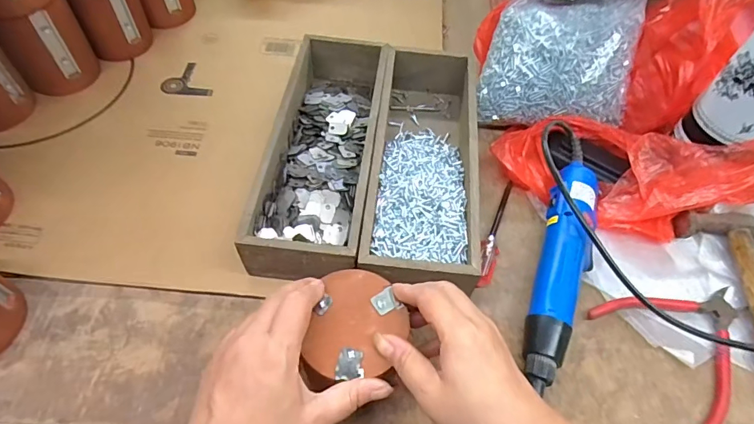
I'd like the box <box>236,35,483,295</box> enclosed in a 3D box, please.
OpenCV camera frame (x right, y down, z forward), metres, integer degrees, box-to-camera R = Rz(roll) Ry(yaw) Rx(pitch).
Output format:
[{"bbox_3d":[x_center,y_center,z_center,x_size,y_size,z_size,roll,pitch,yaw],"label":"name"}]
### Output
[{"bbox_3d":[-0.001,-0.061,0.467,0.199,0.069,0.303,8,57,1],"label":"box"}]

